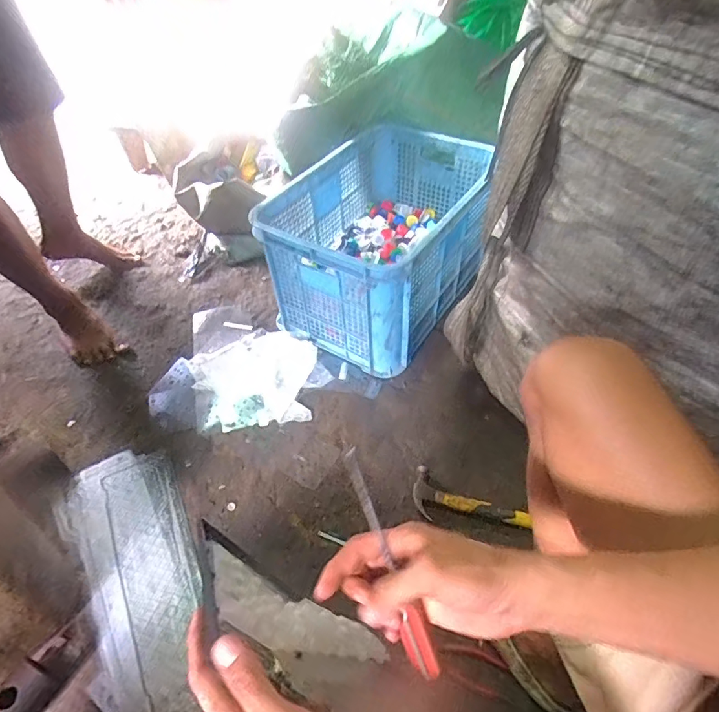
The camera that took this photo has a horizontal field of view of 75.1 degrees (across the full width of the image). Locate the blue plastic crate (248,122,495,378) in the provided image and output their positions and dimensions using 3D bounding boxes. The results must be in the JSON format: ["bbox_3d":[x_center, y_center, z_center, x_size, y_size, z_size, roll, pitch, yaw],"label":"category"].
[{"bbox_3d":[0.055,-0.247,1.110,0.361,0.346,0.484,25,54,21],"label":"blue plastic crate"}]

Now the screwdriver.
[{"bbox_3d":[0.023,0.158,0.356,0.018,0.015,0.184,-22,90,-17],"label":"screwdriver"}]

